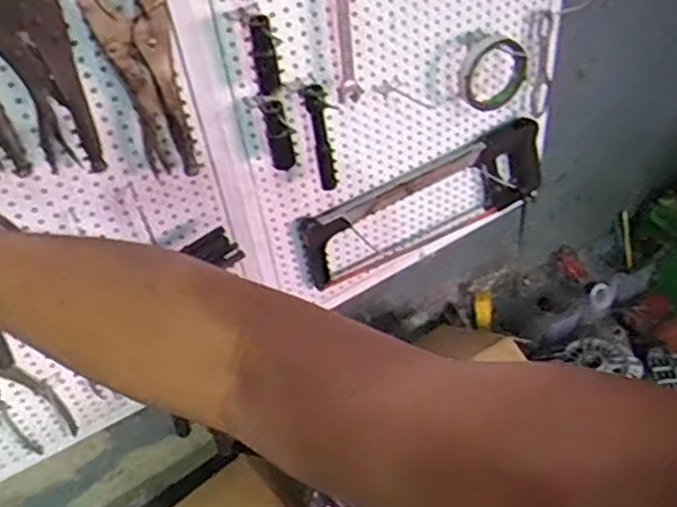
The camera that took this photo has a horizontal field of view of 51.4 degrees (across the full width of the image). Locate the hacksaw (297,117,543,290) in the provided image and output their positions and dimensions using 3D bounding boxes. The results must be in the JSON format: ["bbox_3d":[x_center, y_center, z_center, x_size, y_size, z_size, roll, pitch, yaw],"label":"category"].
[{"bbox_3d":[0.149,-0.070,1.039,0.436,0.169,0.040,-28,49,-19],"label":"hacksaw"}]

